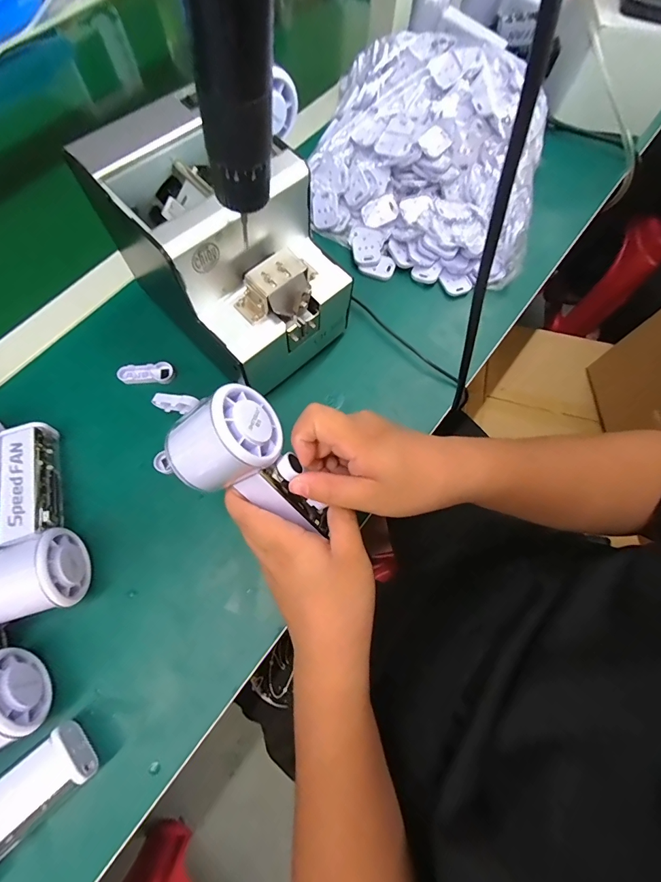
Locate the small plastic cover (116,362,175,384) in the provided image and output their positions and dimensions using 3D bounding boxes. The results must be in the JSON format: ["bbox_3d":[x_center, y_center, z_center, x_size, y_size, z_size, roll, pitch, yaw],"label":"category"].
[{"bbox_3d":[-0.180,-0.066,0.371,0.050,0.006,0.021,-3,70,-3],"label":"small plastic cover"}]

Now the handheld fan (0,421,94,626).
[{"bbox_3d":[-0.234,0.057,0.300,0.059,0.062,0.153,-13,71,-6],"label":"handheld fan"}]

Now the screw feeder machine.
[{"bbox_3d":[-0.084,-0.153,0.326,0.142,0.146,0.173,-39,76,-14],"label":"screw feeder machine"}]

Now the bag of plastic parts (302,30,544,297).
[{"bbox_3d":[0.111,-0.324,0.431,0.240,0.091,0.270,14,70,3],"label":"bag of plastic parts"}]

